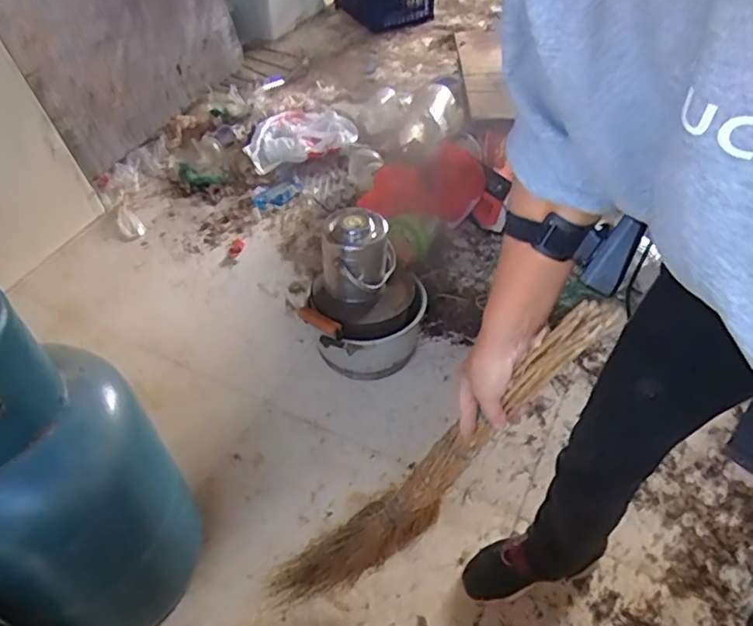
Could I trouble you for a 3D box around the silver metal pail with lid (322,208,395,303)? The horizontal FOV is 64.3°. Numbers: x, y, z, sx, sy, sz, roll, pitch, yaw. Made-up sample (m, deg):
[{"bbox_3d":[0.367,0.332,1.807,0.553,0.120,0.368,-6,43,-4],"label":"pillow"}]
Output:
[{"bbox_3d":[-0.037,-0.113,1.232,0.126,0.169,0.101,10,48,11],"label":"silver metal pail with lid"}]

